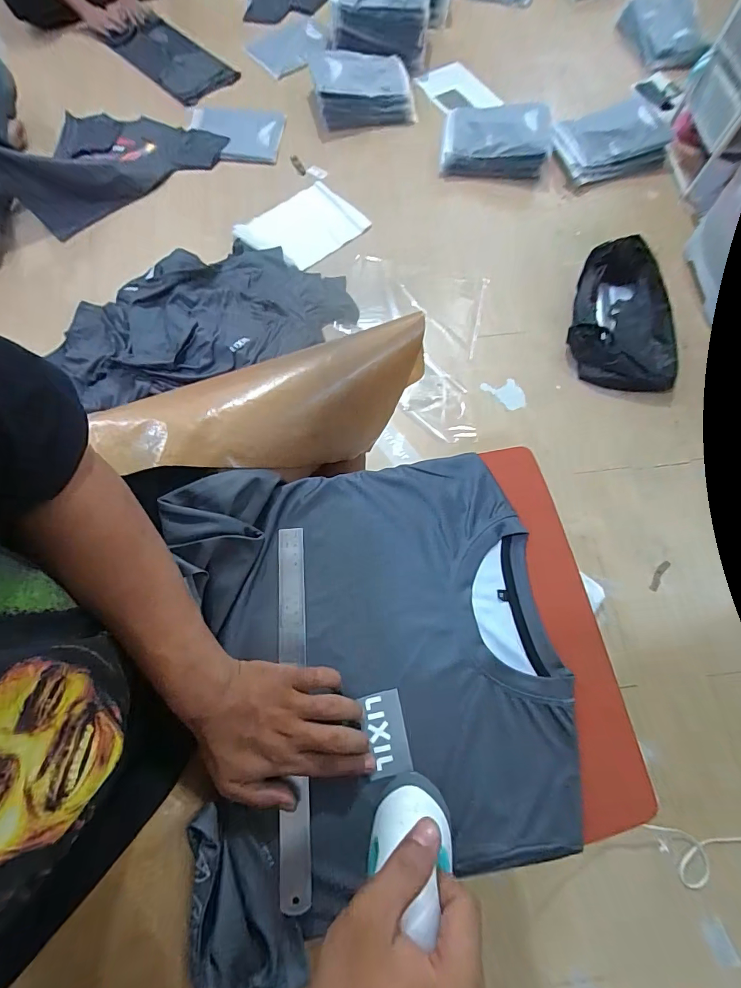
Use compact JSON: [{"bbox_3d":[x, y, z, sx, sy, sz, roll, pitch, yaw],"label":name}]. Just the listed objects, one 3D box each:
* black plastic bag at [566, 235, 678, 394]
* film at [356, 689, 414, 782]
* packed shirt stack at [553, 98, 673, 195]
[{"bbox_3d":[0.661,-0.475,1.088,0.253,0.137,0.396,1,71,0],"label":"black plastic bag"},{"bbox_3d":[0.014,0.224,0.387,0.039,0.005,0.068,-11,72,-4],"label":"film"},{"bbox_3d":[0.774,-1.104,1.322,0.380,0.102,0.216,-20,72,-7],"label":"packed shirt stack"}]

